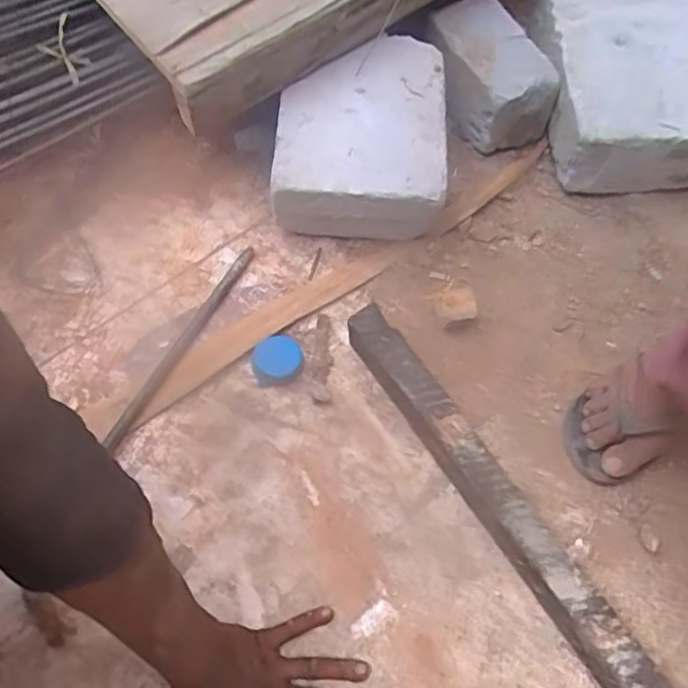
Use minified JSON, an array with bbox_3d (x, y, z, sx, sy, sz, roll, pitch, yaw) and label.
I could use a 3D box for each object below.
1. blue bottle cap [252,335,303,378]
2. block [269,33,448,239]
[{"bbox_3d":[-0.076,0.014,0.704,0.050,0.015,0.048,-1,63,1],"label":"blue bottle cap"},{"bbox_3d":[0.020,-0.246,0.756,0.199,0.105,0.250,2,64,2],"label":"block"}]

